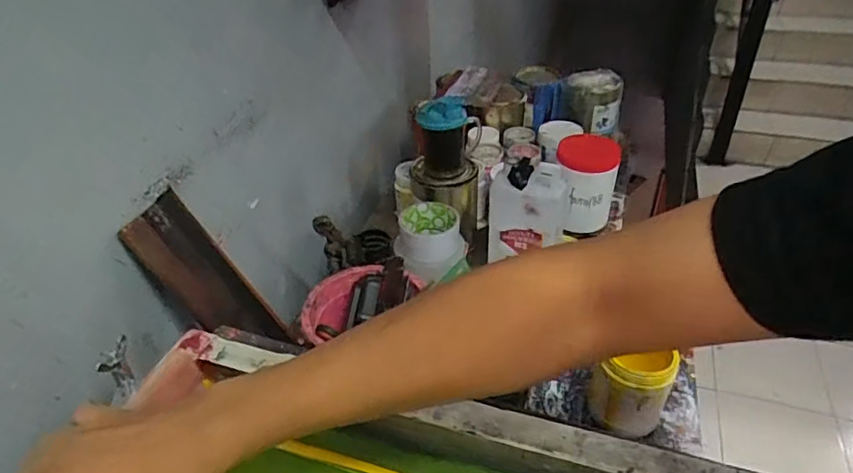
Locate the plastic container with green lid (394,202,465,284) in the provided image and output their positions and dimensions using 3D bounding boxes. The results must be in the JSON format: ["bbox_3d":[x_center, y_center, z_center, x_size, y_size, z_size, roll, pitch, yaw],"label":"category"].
[{"bbox_3d":[0.004,0.004,0.792,0.091,0.084,0.080,0,36,3],"label":"plastic container with green lid"}]

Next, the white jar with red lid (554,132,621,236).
[{"bbox_3d":[0.270,-0.093,0.955,0.099,0.135,0.125,9,38,15],"label":"white jar with red lid"}]

